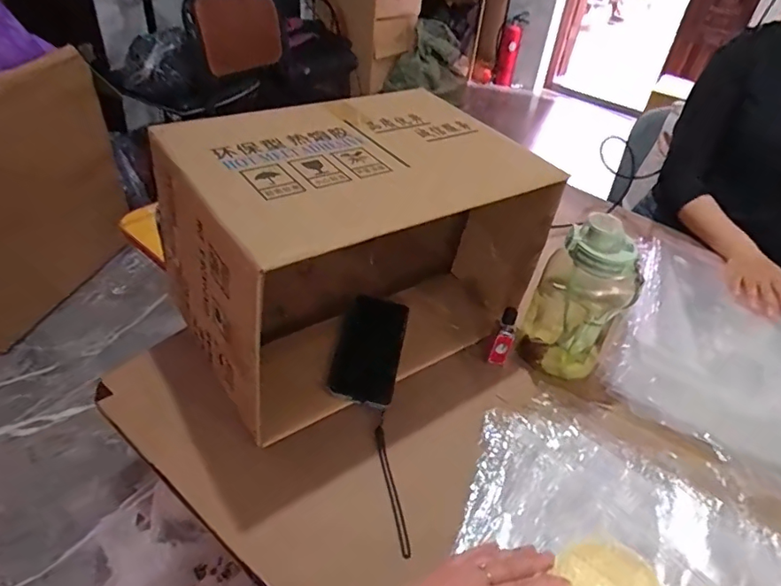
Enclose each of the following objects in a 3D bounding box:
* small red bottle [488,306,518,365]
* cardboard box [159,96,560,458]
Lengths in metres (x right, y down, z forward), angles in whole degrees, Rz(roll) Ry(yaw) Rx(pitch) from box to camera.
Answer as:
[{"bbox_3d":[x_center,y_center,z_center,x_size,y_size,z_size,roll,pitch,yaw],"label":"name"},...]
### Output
[{"bbox_3d":[0.148,0.057,0.672,0.024,0.080,0.018,17,21,13],"label":"small red bottle"},{"bbox_3d":[-0.047,-0.057,0.655,0.404,0.273,0.283,-24,48,-32],"label":"cardboard box"}]

